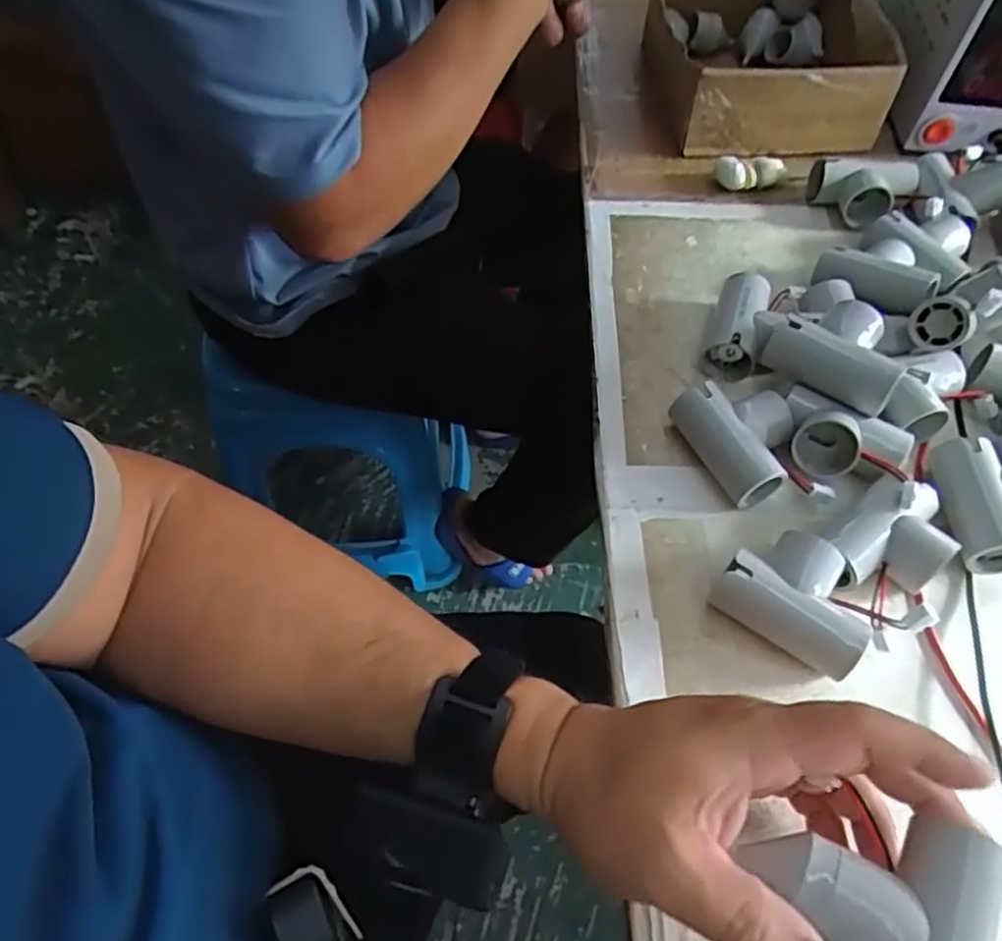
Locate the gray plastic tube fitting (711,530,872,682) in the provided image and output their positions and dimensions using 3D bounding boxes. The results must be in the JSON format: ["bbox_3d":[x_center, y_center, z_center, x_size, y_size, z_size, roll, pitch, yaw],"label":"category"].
[{"bbox_3d":[0.156,0.067,0.366,0.072,0.037,0.056,39,63,21],"label":"gray plastic tube fitting"}]

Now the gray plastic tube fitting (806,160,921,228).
[{"bbox_3d":[0.286,-0.220,0.556,0.077,0.036,0.052,4,57,0],"label":"gray plastic tube fitting"}]

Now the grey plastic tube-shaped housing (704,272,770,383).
[{"bbox_3d":[0.161,-0.100,0.478,0.032,0.034,0.076,16,58,9],"label":"grey plastic tube-shaped housing"}]

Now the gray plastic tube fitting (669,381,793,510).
[{"bbox_3d":[0.143,-0.018,0.422,0.057,0.033,0.071,-18,59,-13],"label":"gray plastic tube fitting"}]

